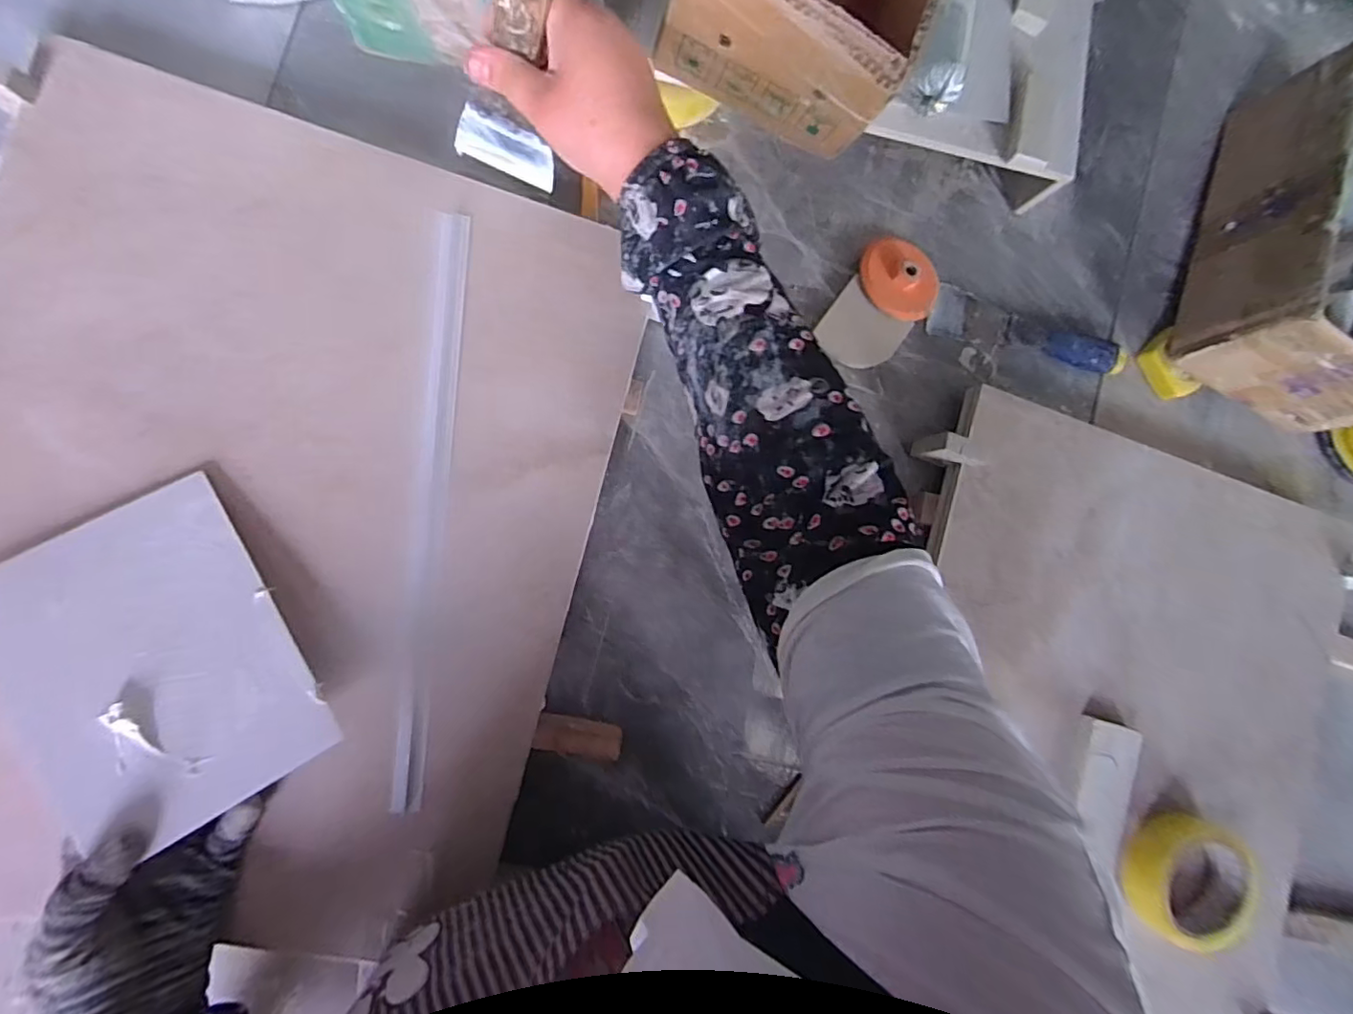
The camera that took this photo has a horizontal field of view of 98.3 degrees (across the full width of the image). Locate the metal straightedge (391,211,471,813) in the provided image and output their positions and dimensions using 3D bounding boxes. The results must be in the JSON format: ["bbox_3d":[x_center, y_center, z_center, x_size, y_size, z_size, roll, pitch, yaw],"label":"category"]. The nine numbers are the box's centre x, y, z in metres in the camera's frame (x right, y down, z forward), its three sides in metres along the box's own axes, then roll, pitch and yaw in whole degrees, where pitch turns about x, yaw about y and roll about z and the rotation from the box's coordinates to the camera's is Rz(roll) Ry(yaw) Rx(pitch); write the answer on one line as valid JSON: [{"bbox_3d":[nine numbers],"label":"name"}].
[{"bbox_3d":[-0.178,0.000,0.425,0.022,0.011,0.426,4,89,-3],"label":"metal straightedge"}]

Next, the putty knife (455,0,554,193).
[{"bbox_3d":[-0.097,-0.262,0.354,0.066,0.187,0.014,20,79,-17],"label":"putty knife"}]

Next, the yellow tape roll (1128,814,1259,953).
[{"bbox_3d":[0.450,0.333,0.512,0.108,0.037,0.108,0,90,-10],"label":"yellow tape roll"}]

